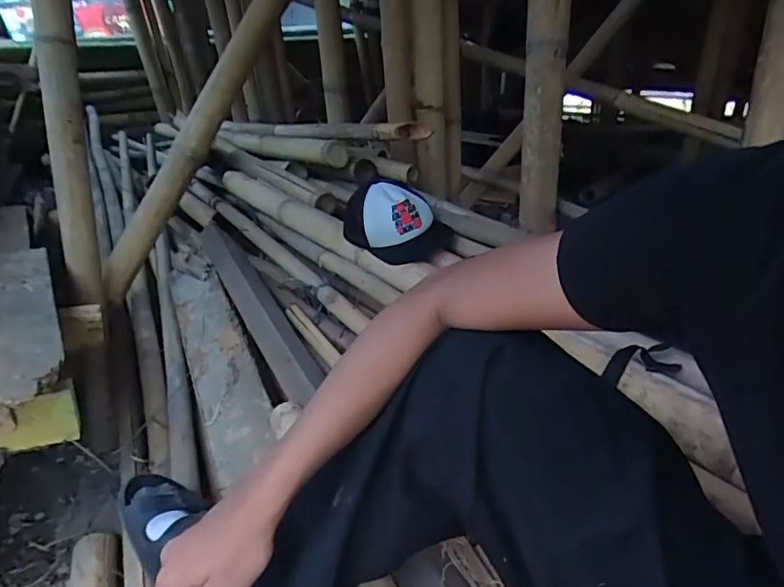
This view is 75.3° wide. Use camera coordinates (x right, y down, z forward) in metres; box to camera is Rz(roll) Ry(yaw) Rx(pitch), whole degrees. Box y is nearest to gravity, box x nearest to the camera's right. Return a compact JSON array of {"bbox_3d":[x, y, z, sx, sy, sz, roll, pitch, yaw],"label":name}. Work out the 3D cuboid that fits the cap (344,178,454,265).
[{"bbox_3d":[0.012,-0.161,1.096,0.227,0.133,0.186,-2,25,-4],"label":"cap"}]

